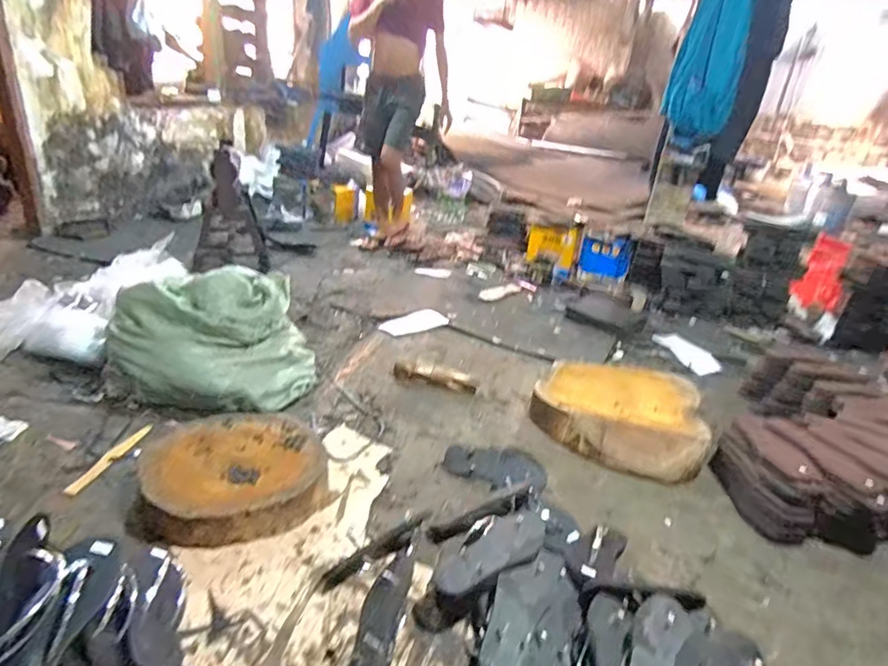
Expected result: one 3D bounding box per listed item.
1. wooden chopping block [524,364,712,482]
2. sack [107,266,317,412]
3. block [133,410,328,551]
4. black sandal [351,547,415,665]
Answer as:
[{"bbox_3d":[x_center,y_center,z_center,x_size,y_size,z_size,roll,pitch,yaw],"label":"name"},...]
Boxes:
[{"bbox_3d":[0.512,0.199,1.525,0.458,0.105,0.470,17,29,23],"label":"wooden chopping block"},{"bbox_3d":[-0.651,0.005,1.524,0.541,0.285,0.413,-12,31,-31],"label":"sack"},{"bbox_3d":[-0.441,0.296,1.116,0.372,0.093,0.332,-14,32,-36],"label":"block"},{"bbox_3d":[-0.099,0.459,0.875,0.071,0.069,0.307,8,25,5],"label":"black sandal"}]

